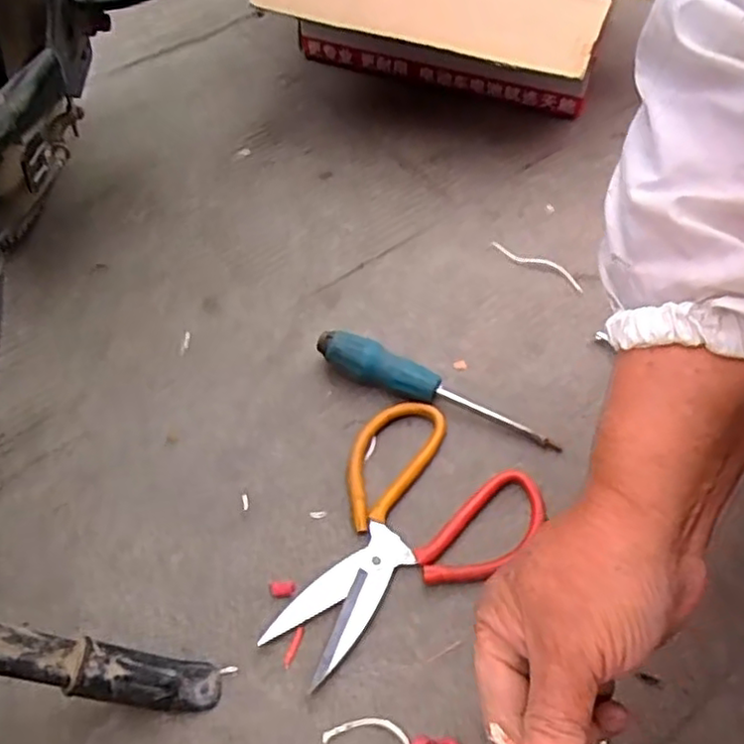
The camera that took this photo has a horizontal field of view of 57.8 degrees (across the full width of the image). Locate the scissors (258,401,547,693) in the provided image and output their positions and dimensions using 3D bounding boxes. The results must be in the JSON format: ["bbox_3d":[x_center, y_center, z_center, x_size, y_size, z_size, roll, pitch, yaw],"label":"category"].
[{"bbox_3d":[0.013,0.113,0.453,0.130,0.013,0.188,37,64,21],"label":"scissors"}]

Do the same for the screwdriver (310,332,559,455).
[{"bbox_3d":[0.048,0.011,0.505,0.188,0.034,0.026,18,58,11],"label":"screwdriver"}]

